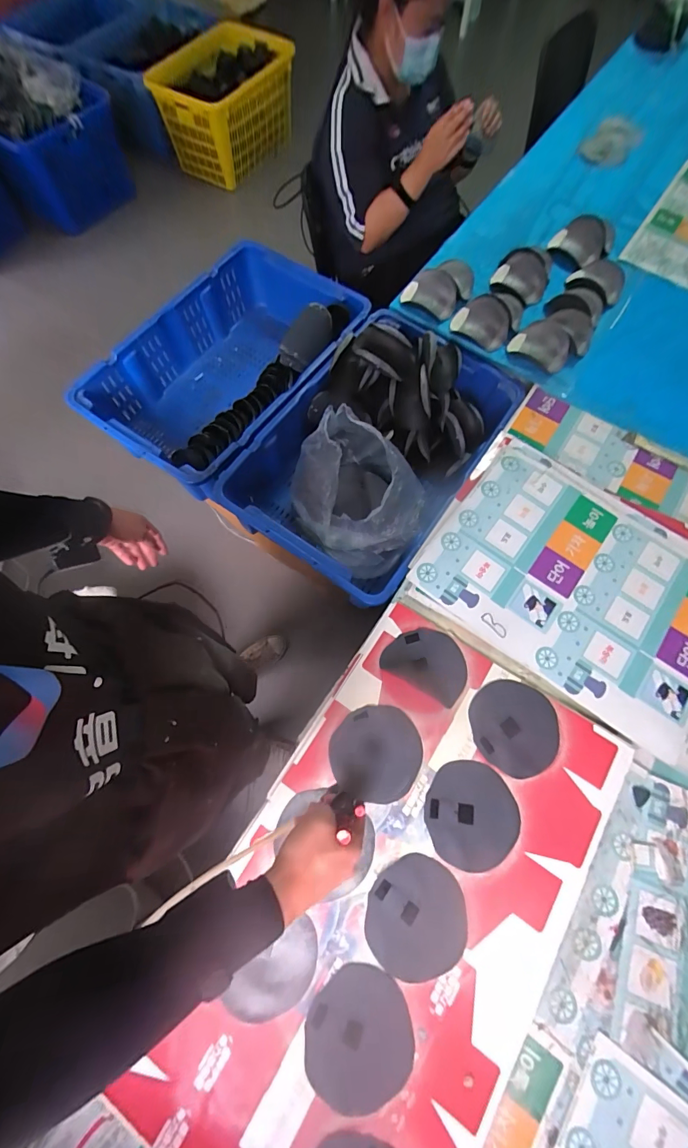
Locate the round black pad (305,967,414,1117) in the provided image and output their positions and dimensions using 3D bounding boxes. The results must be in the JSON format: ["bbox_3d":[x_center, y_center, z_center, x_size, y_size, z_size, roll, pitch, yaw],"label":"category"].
[{"bbox_3d":[0.020,0.627,0.548,0.147,0.009,0.139,1,69,-2],"label":"round black pad"}]

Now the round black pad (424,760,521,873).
[{"bbox_3d":[0.200,0.377,0.638,0.141,0.006,0.145,1,69,-2],"label":"round black pad"}]

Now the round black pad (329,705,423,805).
[{"bbox_3d":[0.052,0.294,0.670,0.145,0.011,0.142,3,69,-1],"label":"round black pad"}]

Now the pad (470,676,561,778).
[{"bbox_3d":[0.288,0.257,0.683,0.143,0.008,0.145,1,69,-2],"label":"pad"}]

